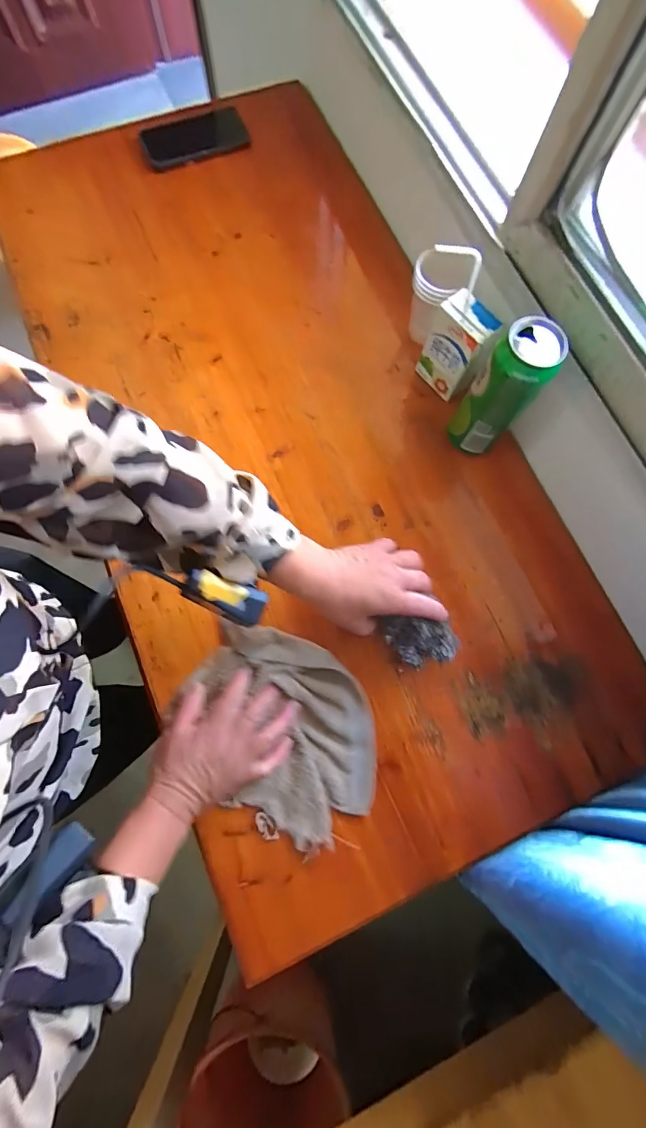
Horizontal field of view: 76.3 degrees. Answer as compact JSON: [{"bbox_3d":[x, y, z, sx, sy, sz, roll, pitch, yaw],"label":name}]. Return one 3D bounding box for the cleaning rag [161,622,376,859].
[{"bbox_3d":[-0.044,0.178,0.451,0.228,0.019,0.180,27,78,4],"label":"cleaning rag"}]

